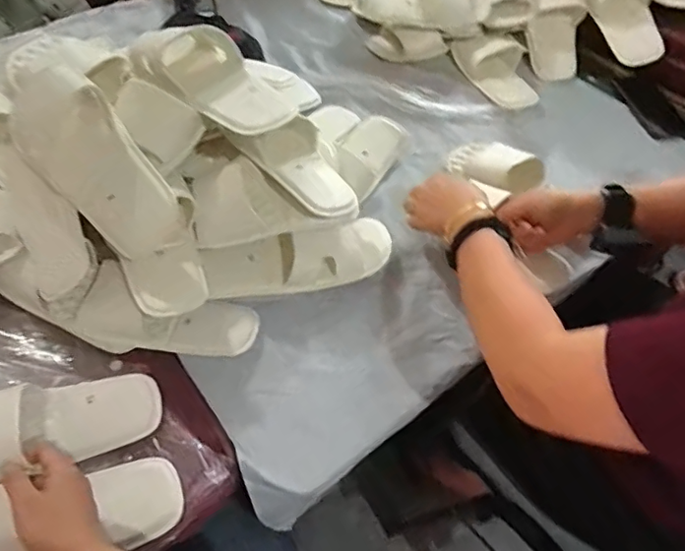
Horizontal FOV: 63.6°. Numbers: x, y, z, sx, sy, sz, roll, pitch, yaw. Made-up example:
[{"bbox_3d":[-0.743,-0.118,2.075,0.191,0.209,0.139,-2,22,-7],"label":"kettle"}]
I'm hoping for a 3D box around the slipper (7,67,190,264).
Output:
[{"bbox_3d":[-0.286,-0.138,0.626,0.100,0.085,0.267,-39,85,-29],"label":"slipper"}]

